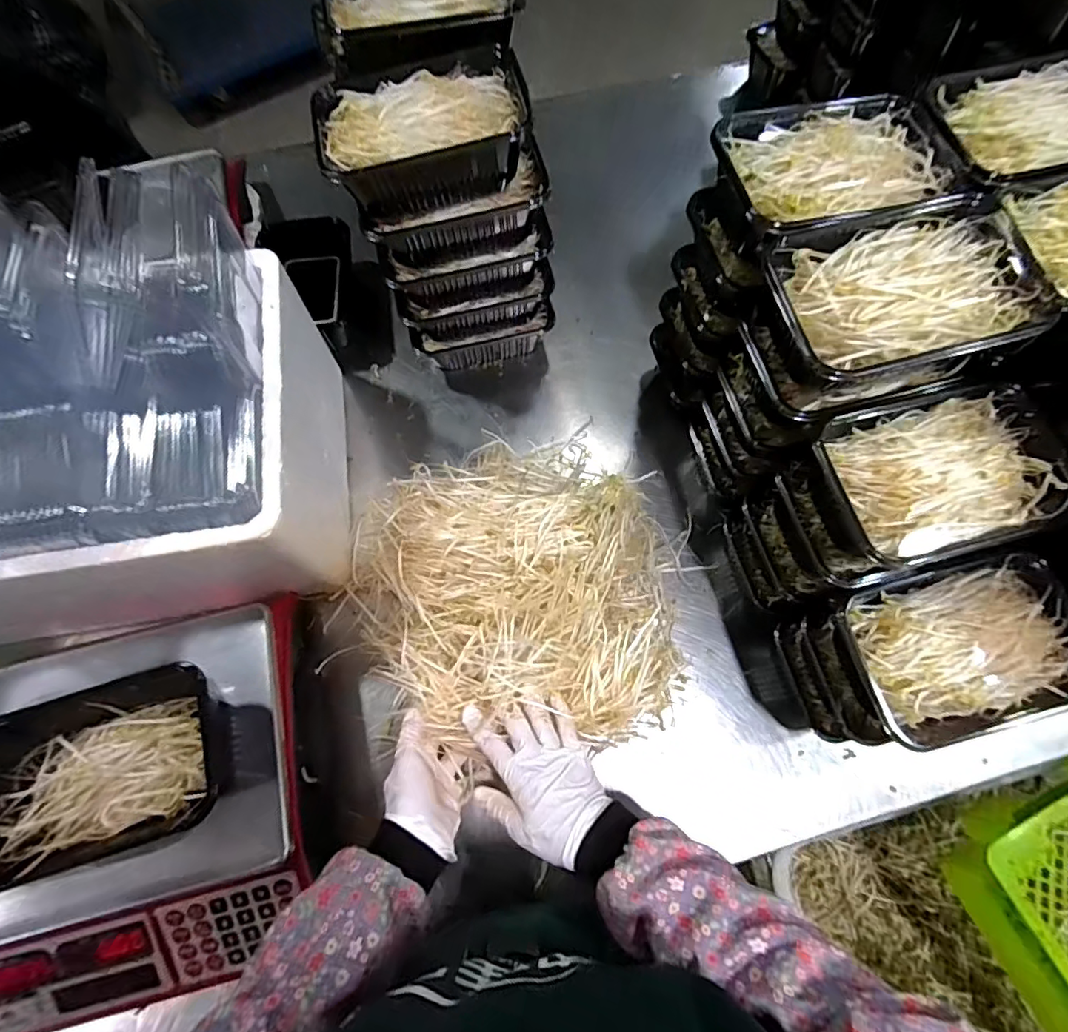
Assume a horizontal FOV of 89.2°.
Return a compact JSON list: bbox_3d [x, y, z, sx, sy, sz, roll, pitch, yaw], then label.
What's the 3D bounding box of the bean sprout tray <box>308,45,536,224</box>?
[{"bbox_3d":[-0.096,-0.340,0.483,0.184,0.055,0.110,-14,71,-4],"label":"bean sprout tray"}]

